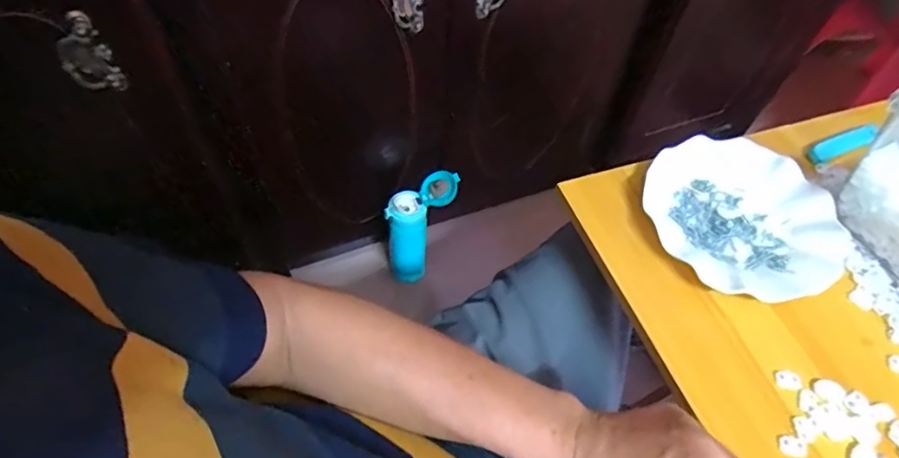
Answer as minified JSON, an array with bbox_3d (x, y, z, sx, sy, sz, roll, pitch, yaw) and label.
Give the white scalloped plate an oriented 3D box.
[{"bbox_3d":[0.282,-0.015,0.534,0.177,0.021,0.174,2,56,-3],"label":"white scalloped plate"}]

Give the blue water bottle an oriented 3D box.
[{"bbox_3d":[-0.050,0.003,0.961,0.111,0.221,0.087,6,56,-1],"label":"blue water bottle"}]

